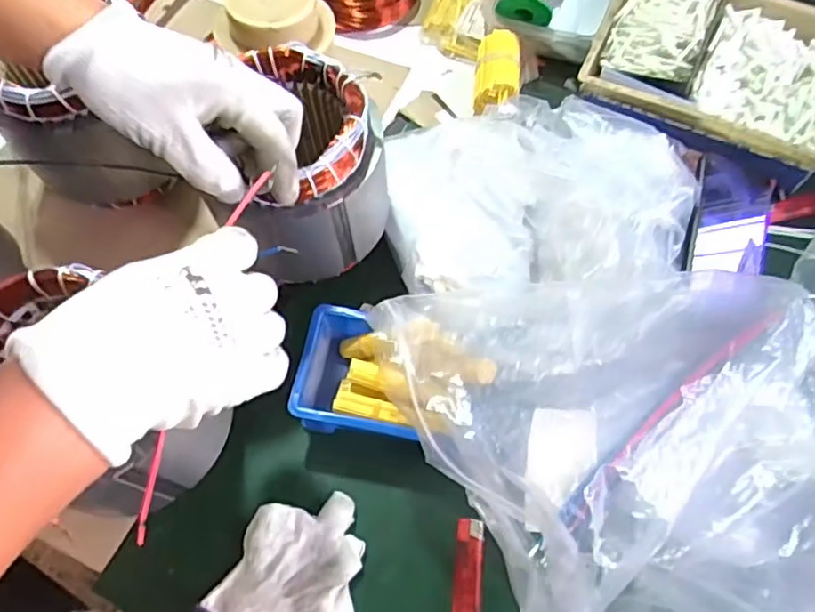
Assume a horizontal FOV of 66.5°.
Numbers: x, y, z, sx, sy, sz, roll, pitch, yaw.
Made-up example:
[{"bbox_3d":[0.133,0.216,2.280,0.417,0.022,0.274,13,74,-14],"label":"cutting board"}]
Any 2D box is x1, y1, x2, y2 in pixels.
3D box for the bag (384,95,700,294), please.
[{"bbox_3d":[0.115,-0.103,0.555,0.266,0.078,0.214,7,67,4],"label":"bag"}]

